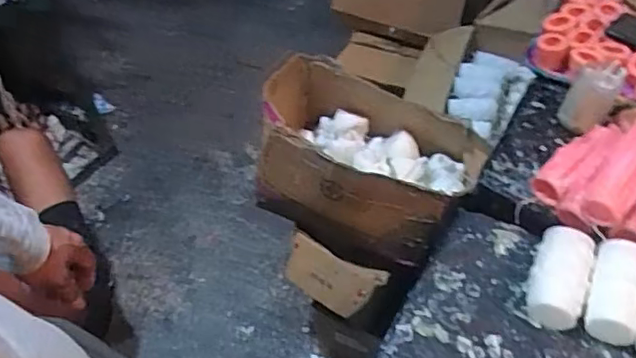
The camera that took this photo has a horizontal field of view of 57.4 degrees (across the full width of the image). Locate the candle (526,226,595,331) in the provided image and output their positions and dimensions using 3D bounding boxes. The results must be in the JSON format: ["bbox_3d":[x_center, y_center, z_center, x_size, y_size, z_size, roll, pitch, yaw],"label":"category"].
[{"bbox_3d":[0.306,0.121,0.730,0.066,0.057,0.118,18,54,16],"label":"candle"}]

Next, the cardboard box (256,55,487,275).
[{"bbox_3d":[0.081,-0.034,1.047,0.375,0.215,0.261,22,55,19],"label":"cardboard box"}]

